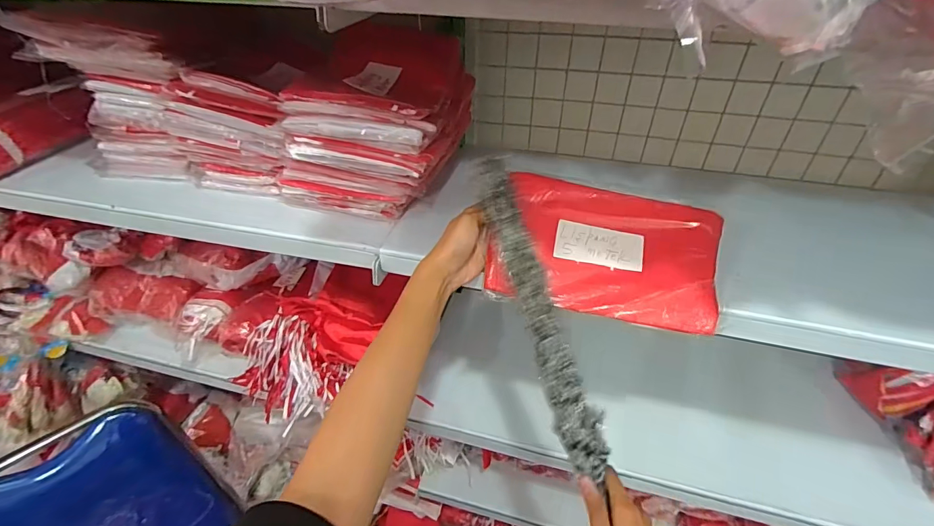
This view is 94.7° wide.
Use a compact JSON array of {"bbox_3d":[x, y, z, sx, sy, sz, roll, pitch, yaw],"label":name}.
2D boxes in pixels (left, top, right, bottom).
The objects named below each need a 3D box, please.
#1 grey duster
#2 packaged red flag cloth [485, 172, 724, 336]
[{"bbox_3d":[0.075,0.049,0.451,0.039,0.030,0.333,-15,79,-15],"label":"grey duster"},{"bbox_3d":[0.158,-0.018,0.491,0.246,0.020,0.155,11,70,5],"label":"packaged red flag cloth"}]

